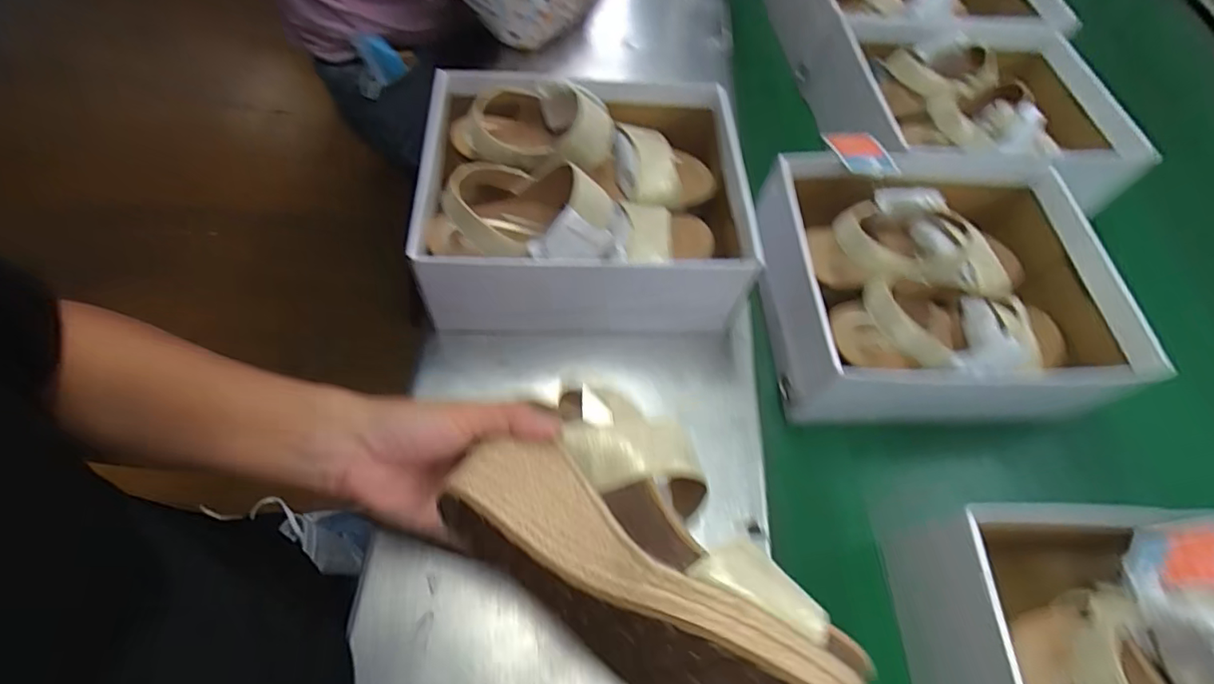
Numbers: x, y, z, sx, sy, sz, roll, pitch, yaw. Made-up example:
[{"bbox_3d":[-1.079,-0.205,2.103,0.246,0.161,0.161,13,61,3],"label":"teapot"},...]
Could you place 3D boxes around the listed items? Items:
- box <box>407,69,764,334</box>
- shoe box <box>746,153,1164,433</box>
[{"bbox_3d":[-0.019,-0.131,0.489,0.270,0.121,0.218,1,61,-3],"label":"box"},{"bbox_3d":[0.277,-0.053,0.479,0.282,0.115,0.222,1,61,-3],"label":"shoe box"}]

